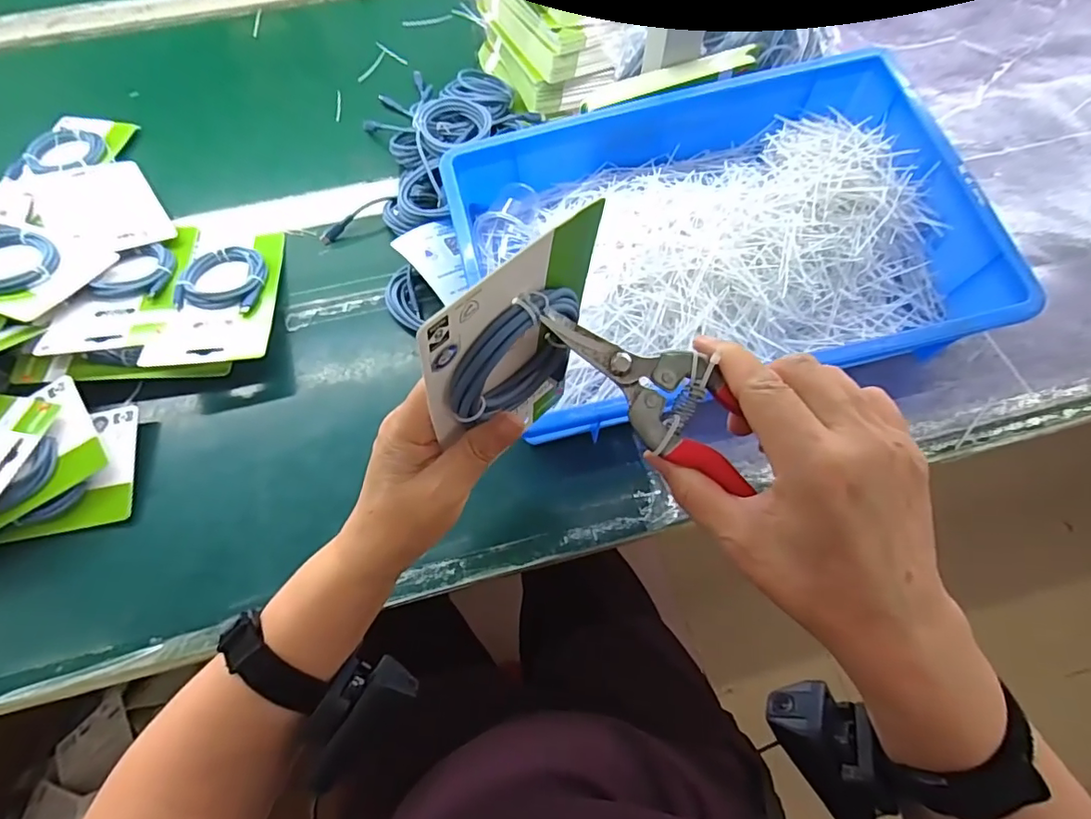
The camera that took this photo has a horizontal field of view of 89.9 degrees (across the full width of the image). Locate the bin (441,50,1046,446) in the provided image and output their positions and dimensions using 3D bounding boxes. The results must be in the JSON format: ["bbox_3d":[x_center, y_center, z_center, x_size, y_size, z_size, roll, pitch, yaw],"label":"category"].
[{"bbox_3d":[0.145,-0.150,0.497,0.435,0.099,0.293,-10,64,-4],"label":"bin"}]

